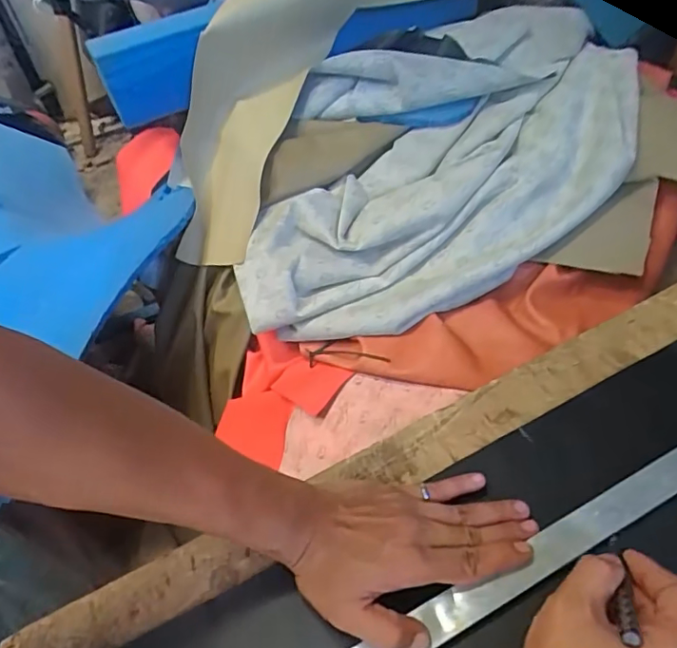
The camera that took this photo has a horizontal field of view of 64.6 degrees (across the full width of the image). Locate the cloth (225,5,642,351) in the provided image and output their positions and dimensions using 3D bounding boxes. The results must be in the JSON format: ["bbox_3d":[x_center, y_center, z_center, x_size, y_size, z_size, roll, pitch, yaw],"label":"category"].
[{"bbox_3d":[0.147,-0.216,0.757,0.478,0.065,0.566,15,72,12],"label":"cloth"}]

